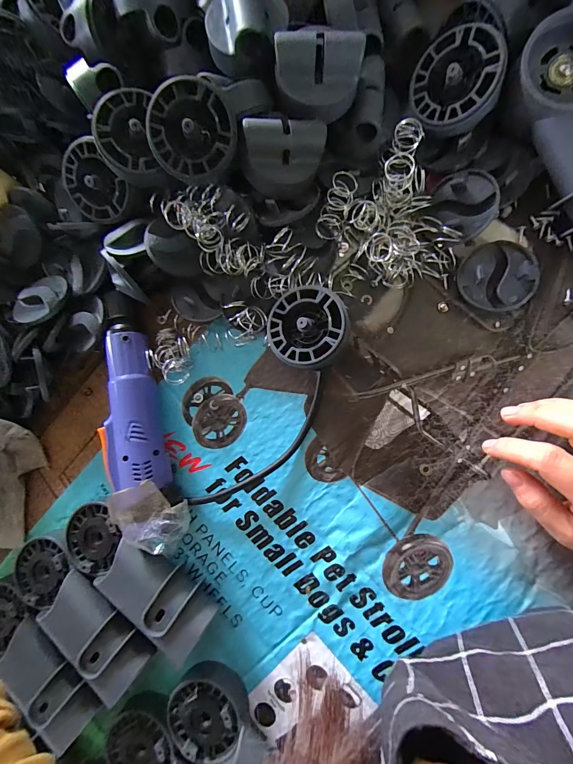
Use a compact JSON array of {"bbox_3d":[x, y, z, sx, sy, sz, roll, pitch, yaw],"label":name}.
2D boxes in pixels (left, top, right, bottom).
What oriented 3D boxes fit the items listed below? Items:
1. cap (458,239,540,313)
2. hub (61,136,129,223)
[{"bbox_3d":[0.171,-0.085,0.277,0.056,0.017,0.056,-1,87,10],"label":"cap"},{"bbox_3d":[-0.171,-0.175,0.301,0.053,0.013,0.062,-32,107,22],"label":"hub"}]

